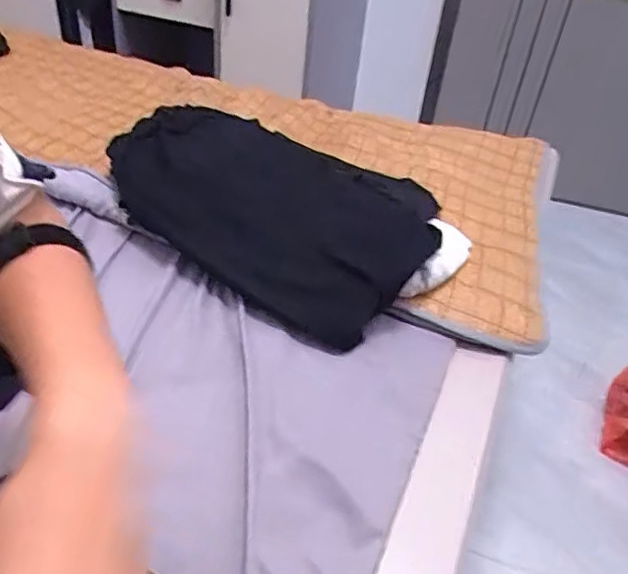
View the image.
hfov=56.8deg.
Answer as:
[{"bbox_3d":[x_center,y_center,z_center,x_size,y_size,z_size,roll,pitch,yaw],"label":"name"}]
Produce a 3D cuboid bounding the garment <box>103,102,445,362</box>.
[{"bbox_3d":[-0.034,-0.128,0.786,0.418,0.100,0.338,28,42,26],"label":"garment"}]

